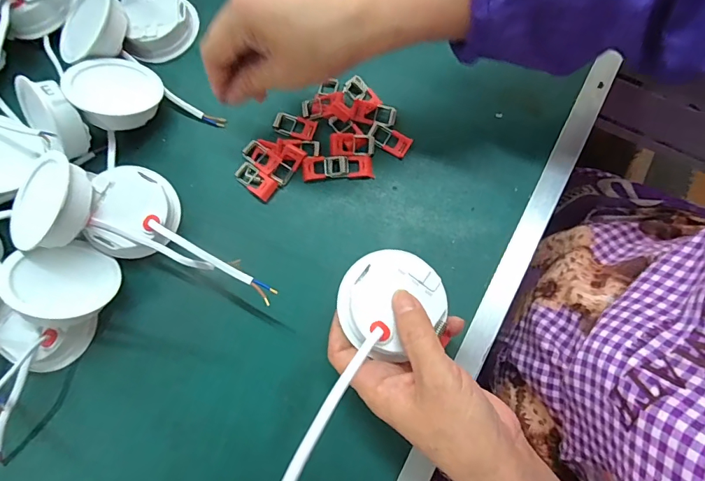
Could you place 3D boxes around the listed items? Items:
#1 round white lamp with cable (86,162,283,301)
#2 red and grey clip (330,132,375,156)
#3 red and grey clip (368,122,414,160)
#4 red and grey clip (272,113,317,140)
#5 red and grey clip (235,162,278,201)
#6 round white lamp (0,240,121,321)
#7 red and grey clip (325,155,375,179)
[{"bbox_3d":[-0.122,-0.009,0.326,0.155,0.045,0.070,16,77,5],"label":"round white lamp with cable"},{"bbox_3d":[0.000,-0.080,0.356,0.037,0.006,0.019,3,76,2],"label":"red and grey clip"},{"bbox_3d":[0.031,-0.085,0.359,0.036,0.005,0.019,26,78,7],"label":"red and grey clip"},{"bbox_3d":[-0.049,-0.098,0.367,0.035,0.005,0.019,17,77,5],"label":"red and grey clip"},{"bbox_3d":[-0.081,-0.049,0.353,0.036,0.006,0.019,34,79,9],"label":"red and grey clip"},{"bbox_3d":[-0.209,0.034,0.311,0.070,0.021,0.058,-10,57,-46],"label":"round white lamp"},{"bbox_3d":[-0.003,-0.061,0.354,0.039,0.004,0.020,-5,76,0],"label":"red and grey clip"}]

